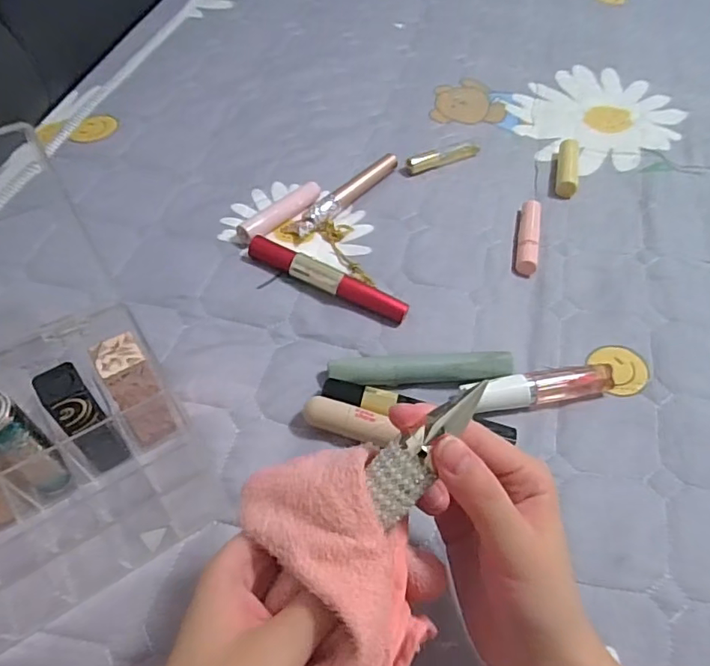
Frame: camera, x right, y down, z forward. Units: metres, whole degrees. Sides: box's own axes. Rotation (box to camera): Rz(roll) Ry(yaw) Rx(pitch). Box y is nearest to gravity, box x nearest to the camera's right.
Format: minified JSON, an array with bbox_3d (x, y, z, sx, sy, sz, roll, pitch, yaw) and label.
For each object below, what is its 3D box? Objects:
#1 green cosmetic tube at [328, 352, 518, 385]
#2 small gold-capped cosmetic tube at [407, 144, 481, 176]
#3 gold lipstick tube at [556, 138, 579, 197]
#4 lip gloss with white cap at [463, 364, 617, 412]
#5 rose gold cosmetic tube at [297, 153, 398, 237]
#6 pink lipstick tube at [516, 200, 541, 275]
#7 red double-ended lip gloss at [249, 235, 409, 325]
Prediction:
[{"bbox_3d":[0.045,0.025,0.368,0.124,0.018,0.018,-3,55,-7],"label":"green cosmetic tube"},{"bbox_3d":[0.084,-0.167,0.507,0.080,0.013,0.015,-25,61,-20],"label":"small gold-capped cosmetic tube"},{"bbox_3d":[0.203,-0.158,0.511,0.020,0.017,0.071,15,55,6],"label":"gold lipstick tube"},{"bbox_3d":[0.127,0.039,0.366,0.102,0.018,0.024,-6,56,-9],"label":"lip gloss with white cap"},{"bbox_3d":[-0.007,-0.121,0.467,0.018,0.014,0.127,33,59,17],"label":"rose gold cosmetic tube"},{"bbox_3d":[0.149,-0.086,0.459,0.017,0.014,0.089,13,55,4],"label":"pink lipstick tube"},{"bbox_3d":[-0.021,-0.039,0.403,0.127,0.020,0.016,22,56,11],"label":"red double-ended lip gloss"}]

